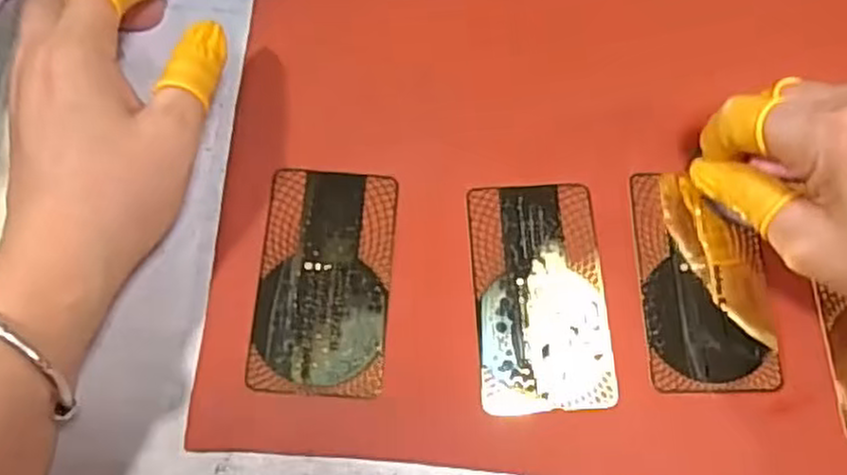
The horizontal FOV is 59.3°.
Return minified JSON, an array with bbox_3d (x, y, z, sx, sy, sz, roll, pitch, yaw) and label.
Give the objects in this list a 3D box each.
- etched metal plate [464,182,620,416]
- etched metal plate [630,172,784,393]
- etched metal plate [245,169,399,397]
[{"bbox_3d":[0.044,0.021,0.279,0.048,0.004,0.085,-3,73,-2],"label":"etched metal plate"},{"bbox_3d":[0.107,0.016,0.284,0.049,0.004,0.083,0,73,-1],"label":"etched metal plate"},{"bbox_3d":[-0.037,0.015,0.278,0.048,0.004,0.084,4,72,-2],"label":"etched metal plate"}]

